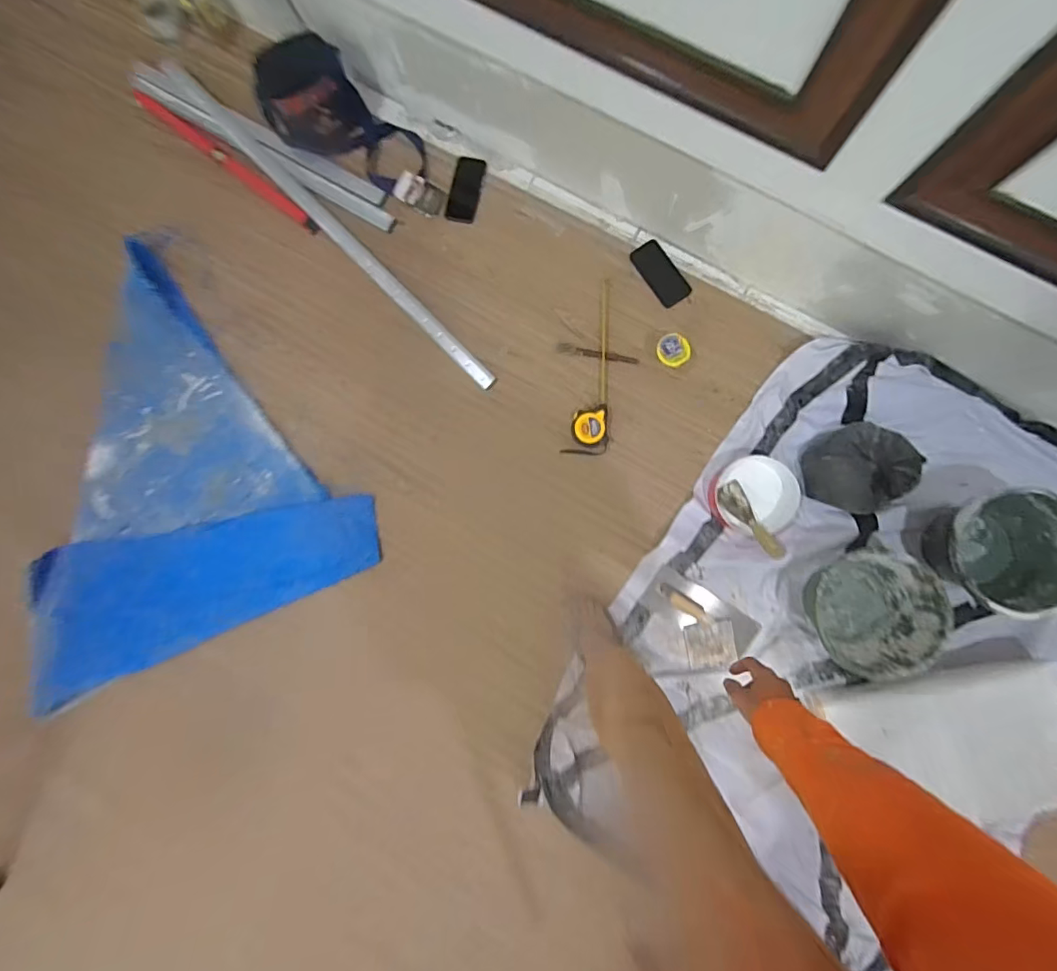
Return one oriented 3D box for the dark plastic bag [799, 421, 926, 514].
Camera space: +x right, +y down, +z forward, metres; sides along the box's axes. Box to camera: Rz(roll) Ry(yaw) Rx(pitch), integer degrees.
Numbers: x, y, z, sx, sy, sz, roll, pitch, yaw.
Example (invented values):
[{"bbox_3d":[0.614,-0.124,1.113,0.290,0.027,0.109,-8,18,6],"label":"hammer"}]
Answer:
[{"bbox_3d":[0.737,-0.038,1.070,0.241,0.105,0.186,0,87,4],"label":"dark plastic bag"}]

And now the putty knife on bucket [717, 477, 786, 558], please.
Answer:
[{"bbox_3d":[0.499,0.083,1.124,0.068,0.032,0.198,-31,85,2],"label":"putty knife on bucket"}]

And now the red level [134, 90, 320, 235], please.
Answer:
[{"bbox_3d":[-0.809,-0.861,1.312,0.663,0.024,0.037,38,90,5],"label":"red level"}]

